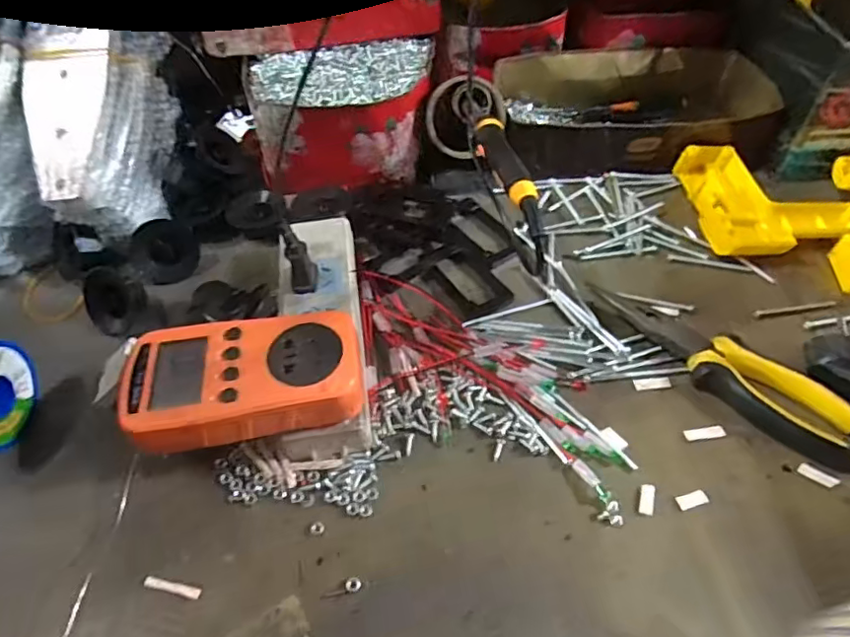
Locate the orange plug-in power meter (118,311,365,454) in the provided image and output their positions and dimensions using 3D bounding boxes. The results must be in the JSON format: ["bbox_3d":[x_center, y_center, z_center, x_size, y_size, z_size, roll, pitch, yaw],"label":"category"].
[{"bbox_3d":[-0.100,0.035,0.317,0.126,0.029,0.073,-9,52,-6],"label":"orange plug-in power meter"}]

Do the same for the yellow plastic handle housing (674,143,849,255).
[{"bbox_3d":[0.298,-0.096,0.464,0.147,0.033,0.112,-3,52,-2],"label":"yellow plastic handle housing"}]

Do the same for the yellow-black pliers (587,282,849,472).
[{"bbox_3d":[0.197,0.030,0.373,0.183,0.020,0.044,34,60,24],"label":"yellow-black pliers"}]

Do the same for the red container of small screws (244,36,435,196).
[{"bbox_3d":[-0.068,-0.178,0.500,0.154,0.082,0.108,-8,52,-5],"label":"red container of small screws"}]

